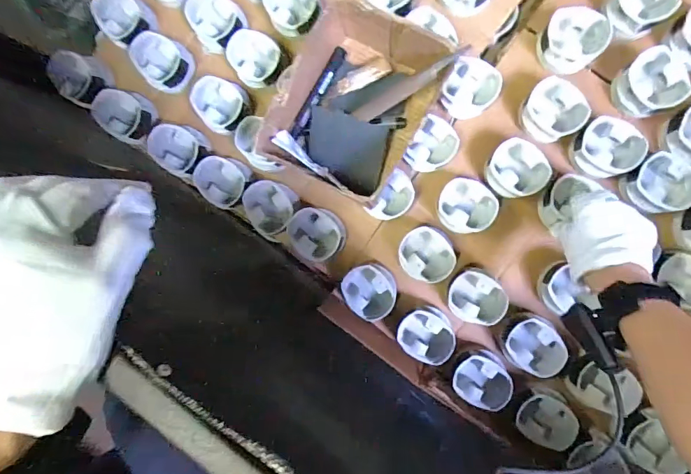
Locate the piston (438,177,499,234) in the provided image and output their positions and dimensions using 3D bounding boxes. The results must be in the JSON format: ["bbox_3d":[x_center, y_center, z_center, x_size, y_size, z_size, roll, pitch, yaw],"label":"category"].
[{"bbox_3d":[0.168,-0.044,0.581,0.079,0.039,0.077,0,90,7],"label":"piston"}]

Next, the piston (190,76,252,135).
[{"bbox_3d":[-0.183,-0.196,0.629,0.075,0.062,0.072,0,90,7],"label":"piston"}]

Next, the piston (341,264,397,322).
[{"bbox_3d":[0.036,0.078,0.599,0.073,0.045,0.076,0,90,7],"label":"piston"}]

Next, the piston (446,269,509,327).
[{"bbox_3d":[0.182,0.082,0.580,0.077,0.036,0.074,0,90,7],"label":"piston"}]

